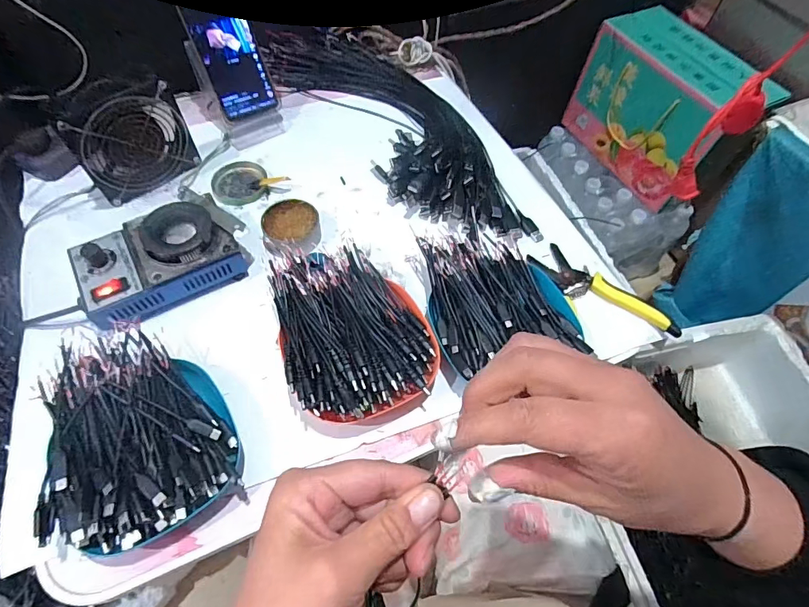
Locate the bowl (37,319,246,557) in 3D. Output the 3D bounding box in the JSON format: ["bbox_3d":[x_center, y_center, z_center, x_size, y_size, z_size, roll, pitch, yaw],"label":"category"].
[{"bbox_3d":[-0.219,0.102,0.372,0.133,0.063,0.177,-18,63,-13],"label":"bowl"}]

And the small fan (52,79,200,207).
[{"bbox_3d":[-0.315,-0.191,0.509,0.120,0.116,0.051,-37,69,-21],"label":"small fan"}]

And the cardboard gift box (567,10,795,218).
[{"bbox_3d":[0.539,-0.413,0.942,0.165,0.237,0.331,-23,64,-15],"label":"cardboard gift box"}]

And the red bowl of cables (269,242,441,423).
[{"bbox_3d":[-0.050,0.023,0.435,0.137,0.055,0.179,-16,63,-12],"label":"red bowl of cables"}]

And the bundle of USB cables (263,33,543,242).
[{"bbox_3d":[-0.002,-0.246,0.600,0.166,0.045,0.455,-34,68,-20],"label":"bundle of USB cables"}]

